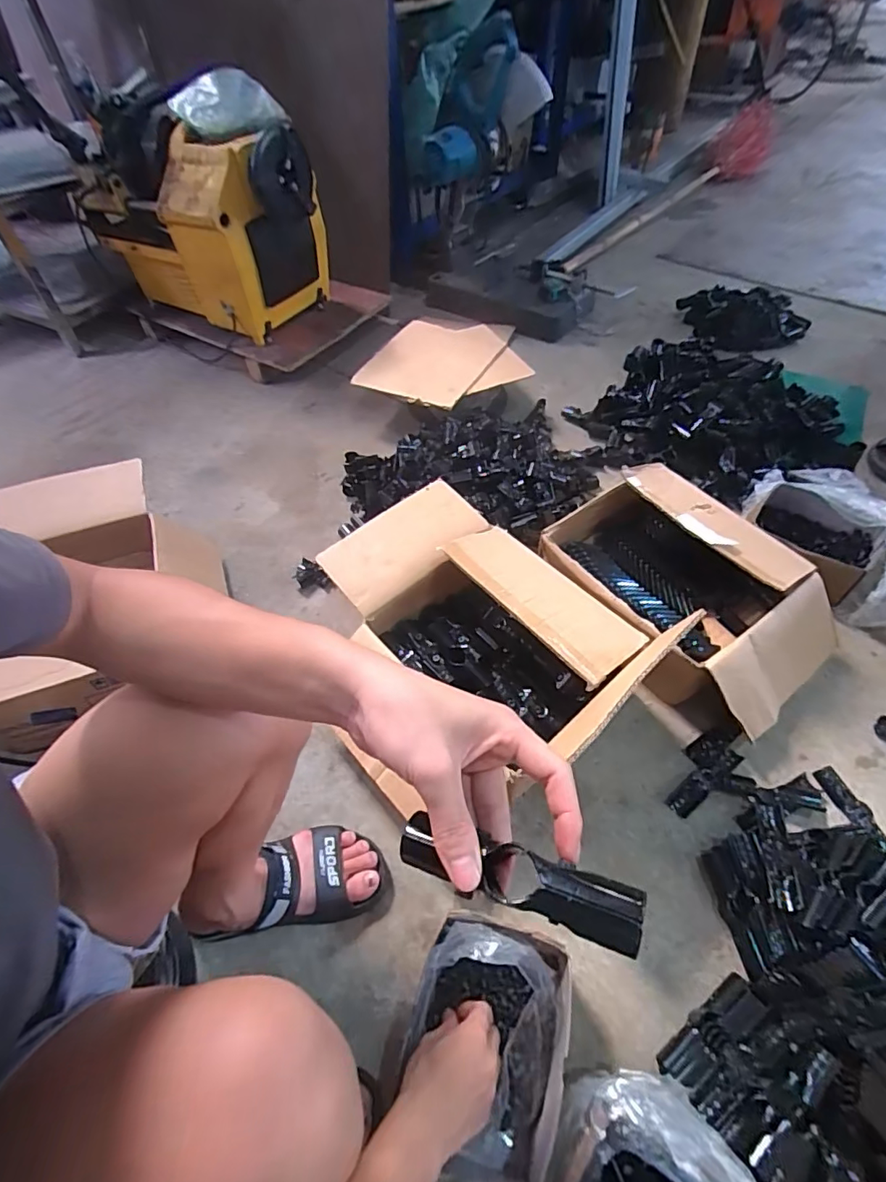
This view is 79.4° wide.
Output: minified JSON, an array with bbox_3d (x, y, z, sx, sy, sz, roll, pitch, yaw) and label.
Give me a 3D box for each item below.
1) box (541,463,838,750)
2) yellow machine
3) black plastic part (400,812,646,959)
[{"bbox_3d":[0.390,-0.001,0.851,0.303,0.169,0.410,-30,58,-18],"label":"box"},{"bbox_3d":[-0.588,-0.922,1.307,0.566,0.423,0.270,25,58,19],"label":"yellow machine"},{"bbox_3d":[0.037,0.153,0.284,0.130,0.017,0.029,6,52,26],"label":"black plastic part"}]

